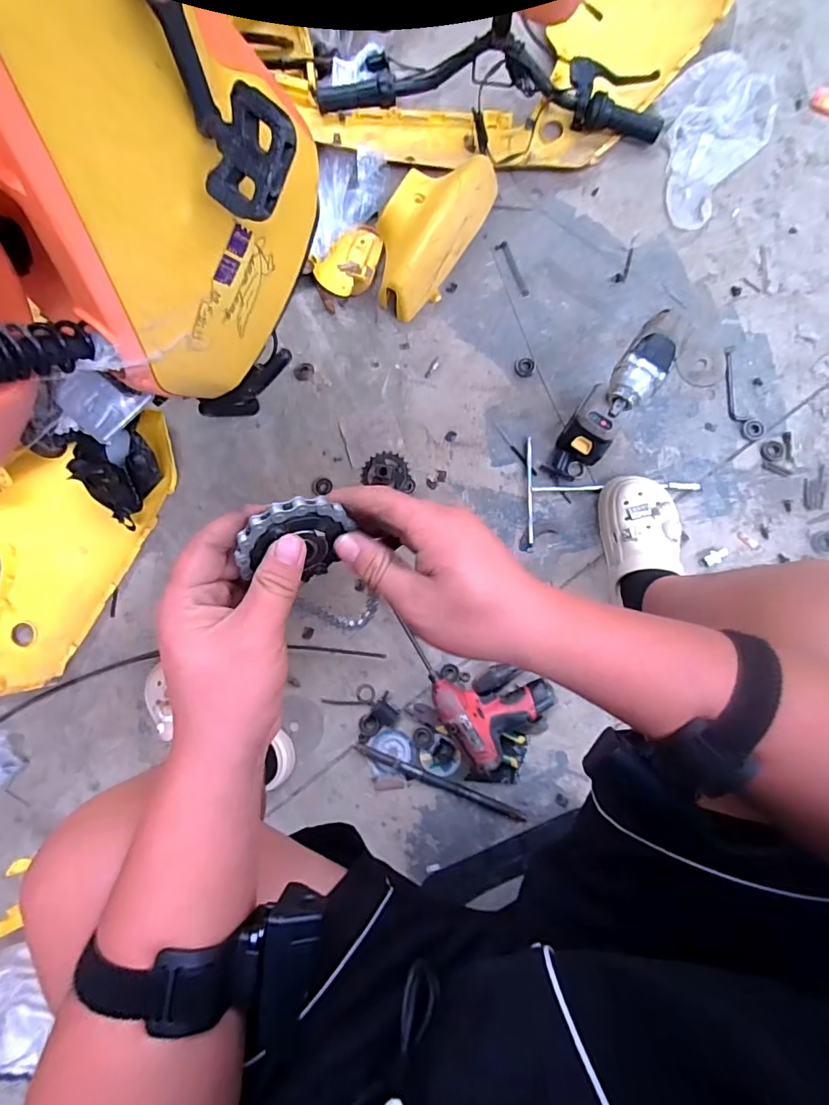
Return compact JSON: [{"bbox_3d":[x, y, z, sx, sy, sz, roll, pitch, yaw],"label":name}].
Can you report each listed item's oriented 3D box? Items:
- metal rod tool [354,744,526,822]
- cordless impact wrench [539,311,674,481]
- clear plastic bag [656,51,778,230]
[{"bbox_3d":[0.041,0.375,0.808,0.293,0.012,0.017,22,84,6],"label":"metal rod tool"},{"bbox_3d":[0.294,-0.212,0.754,0.075,0.277,0.170,35,86,7],"label":"cordless impact wrench"},{"bbox_3d":[0.528,-0.766,0.914,0.202,0.044,0.309,35,86,7],"label":"clear plastic bag"}]

